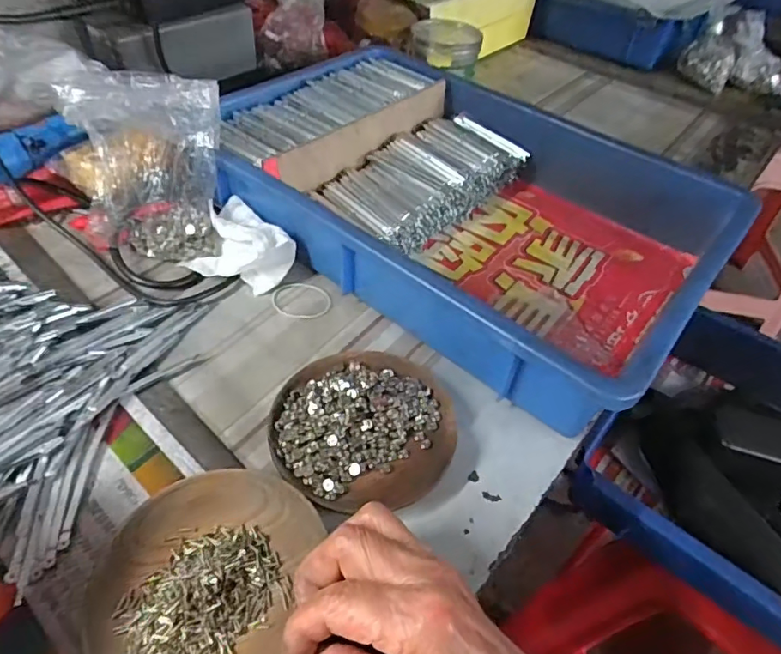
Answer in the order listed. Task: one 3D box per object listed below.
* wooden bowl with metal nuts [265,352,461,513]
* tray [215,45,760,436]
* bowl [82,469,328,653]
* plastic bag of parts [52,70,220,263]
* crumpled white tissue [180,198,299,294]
[{"bbox_3d":[-0.018,0.061,0.335,0.112,0.025,0.106,3,46,-3],"label":"wooden bowl with metal nuts"},{"bbox_3d":[0.057,-0.120,0.475,0.425,0.080,0.299,34,52,23],"label":"tray"},{"bbox_3d":[-0.096,0.129,0.267,0.103,0.017,0.112,3,46,-3],"label":"bowl"},{"bbox_3d":[-0.190,-0.124,0.417,0.103,0.128,0.069,9,46,2],"label":"plastic bag of parts"},{"bbox_3d":[-0.127,-0.066,0.428,0.088,0.045,0.064,36,53,25],"label":"crumpled white tissue"}]

